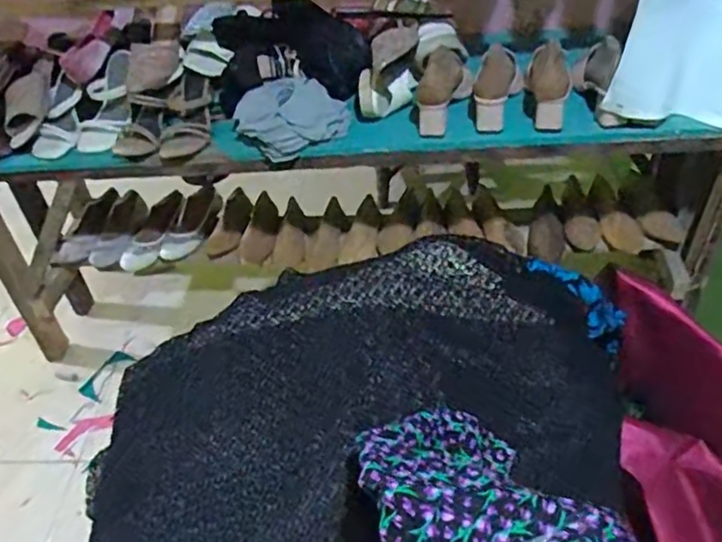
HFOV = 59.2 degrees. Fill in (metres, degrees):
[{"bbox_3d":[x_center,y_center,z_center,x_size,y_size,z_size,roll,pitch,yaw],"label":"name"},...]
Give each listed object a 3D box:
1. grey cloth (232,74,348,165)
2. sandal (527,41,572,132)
[{"bbox_3d":[-0.129,-0.282,1.161,0.176,0.071,0.175,-30,49,-22],"label":"grey cloth"},{"bbox_3d":[0.336,-0.339,1.119,0.075,0.109,0.181,5,45,11],"label":"sandal"}]

